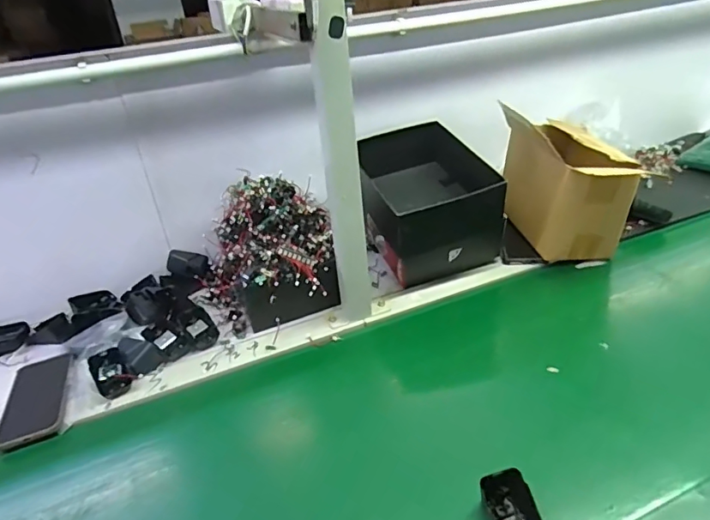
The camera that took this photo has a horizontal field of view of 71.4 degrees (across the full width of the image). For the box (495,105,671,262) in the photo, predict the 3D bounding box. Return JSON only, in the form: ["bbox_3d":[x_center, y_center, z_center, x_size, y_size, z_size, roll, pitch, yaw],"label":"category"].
[{"bbox_3d":[0.366,-0.135,0.888,0.139,0.176,0.242,-9,31,-3],"label":"box"}]

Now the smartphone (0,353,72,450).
[{"bbox_3d":[-0.434,0.187,0.680,0.078,0.012,0.162,-17,32,-15],"label":"smartphone"}]

